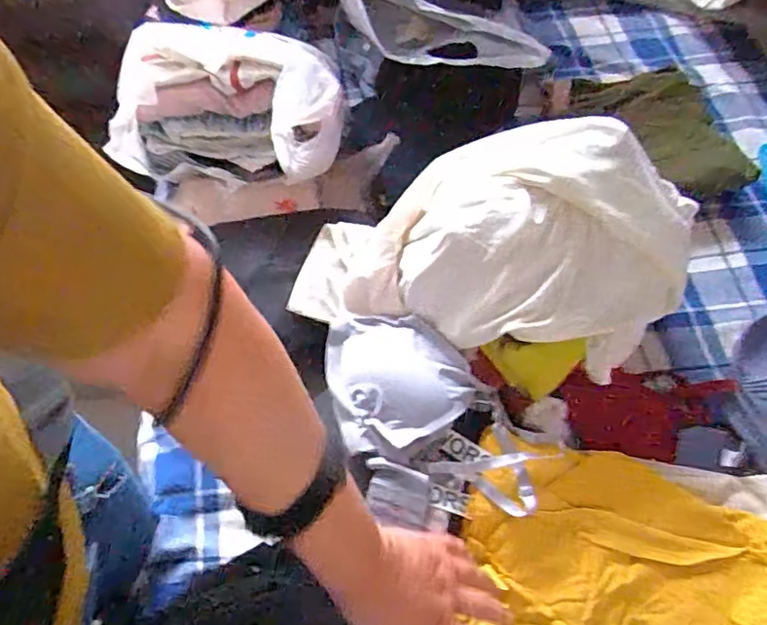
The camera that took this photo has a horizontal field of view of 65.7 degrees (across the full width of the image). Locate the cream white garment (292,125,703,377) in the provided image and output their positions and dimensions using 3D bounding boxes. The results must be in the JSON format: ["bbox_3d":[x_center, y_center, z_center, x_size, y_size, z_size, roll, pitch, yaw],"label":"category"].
[{"bbox_3d":[0.122,-0.088,0.609,0.400,0.163,0.231,13,62,8],"label":"cream white garment"}]

